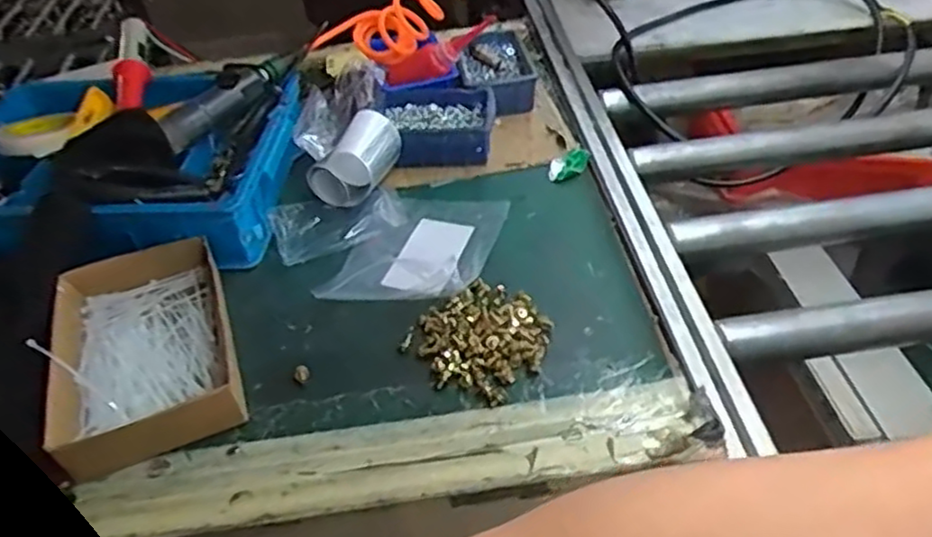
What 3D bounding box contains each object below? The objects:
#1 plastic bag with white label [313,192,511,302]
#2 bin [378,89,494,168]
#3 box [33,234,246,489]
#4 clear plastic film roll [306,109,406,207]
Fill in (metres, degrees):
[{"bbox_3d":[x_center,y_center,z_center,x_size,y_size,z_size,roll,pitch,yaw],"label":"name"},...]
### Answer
[{"bbox_3d":[-0.049,-0.033,0.697,0.142,0.051,0.184,9,45,16],"label":"plastic bag with white label"},{"bbox_3d":[-0.038,-0.166,0.826,0.141,0.048,0.095,-1,43,6],"label":"bin"},{"bbox_3d":[-0.290,0.063,0.624,0.149,0.038,0.220,-19,45,-14],"label":"box"},{"bbox_3d":[-0.119,-0.122,0.770,0.070,0.070,0.099,12,46,18],"label":"clear plastic film roll"}]

